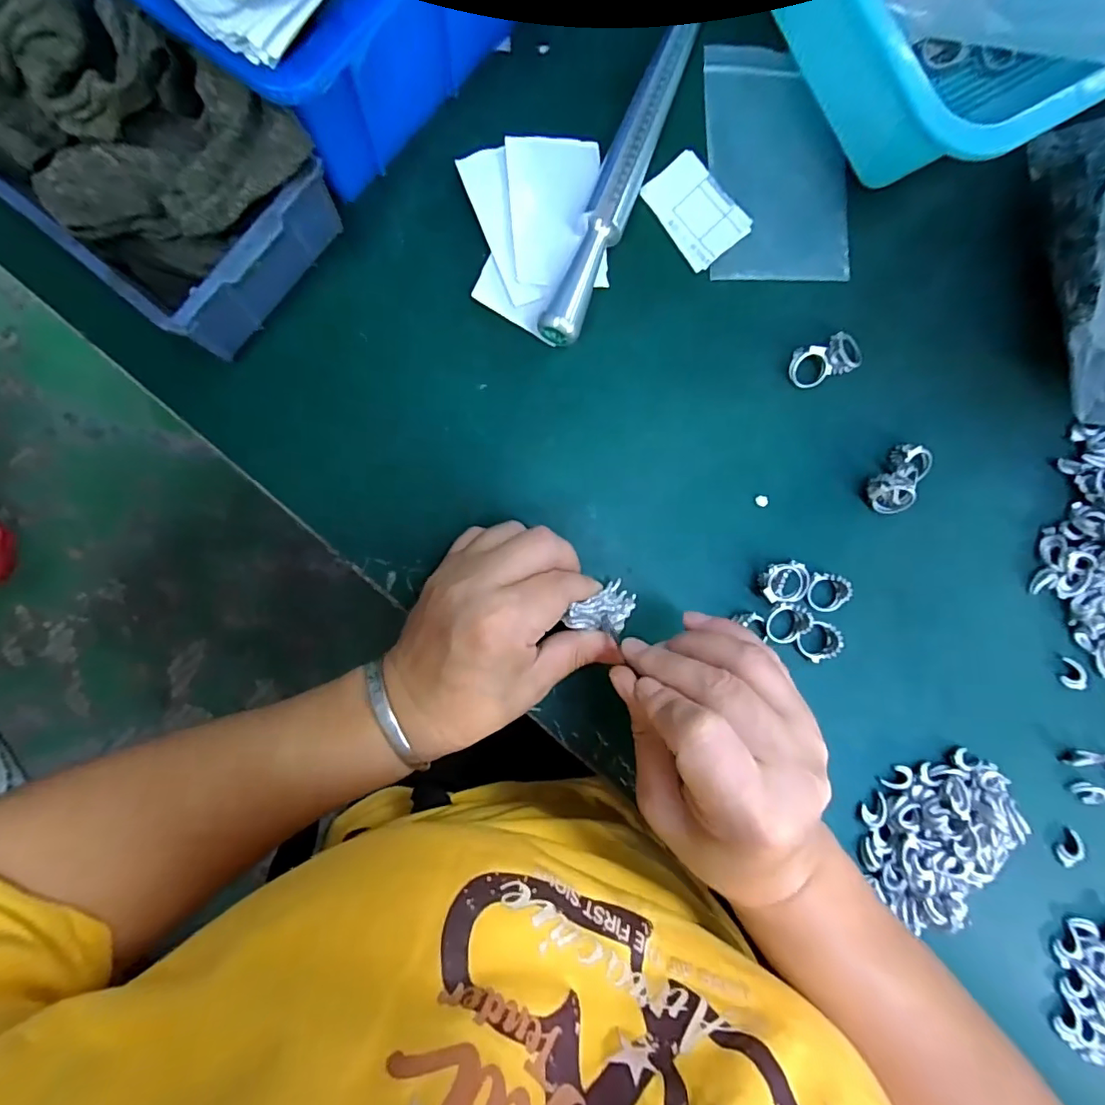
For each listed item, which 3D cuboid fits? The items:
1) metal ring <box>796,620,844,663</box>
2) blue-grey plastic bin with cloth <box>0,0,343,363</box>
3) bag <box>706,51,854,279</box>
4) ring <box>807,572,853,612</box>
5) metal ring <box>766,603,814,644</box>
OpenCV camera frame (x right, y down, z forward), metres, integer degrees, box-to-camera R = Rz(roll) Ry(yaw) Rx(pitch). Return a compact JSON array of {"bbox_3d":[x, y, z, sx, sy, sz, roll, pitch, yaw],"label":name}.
[{"bbox_3d":[0.147,0.050,0.292,0.022,0.010,0.021,0,91,-5],"label":"metal ring"},{"bbox_3d":[-0.177,-0.166,0.229,0.144,0.073,0.093,39,88,-4],"label":"blue-grey plastic bin with cloth"},{"bbox_3d":[0.124,-0.211,0.288,0.078,0.004,0.124,-2,92,-4],"label":"bag"},{"bbox_3d":[0.153,0.023,0.295,0.021,0.011,0.021,0,91,-5],"label":"ring"},{"bbox_3d":[0.128,0.039,0.290,0.023,0.009,0.021,0,91,-5],"label":"metal ring"}]

